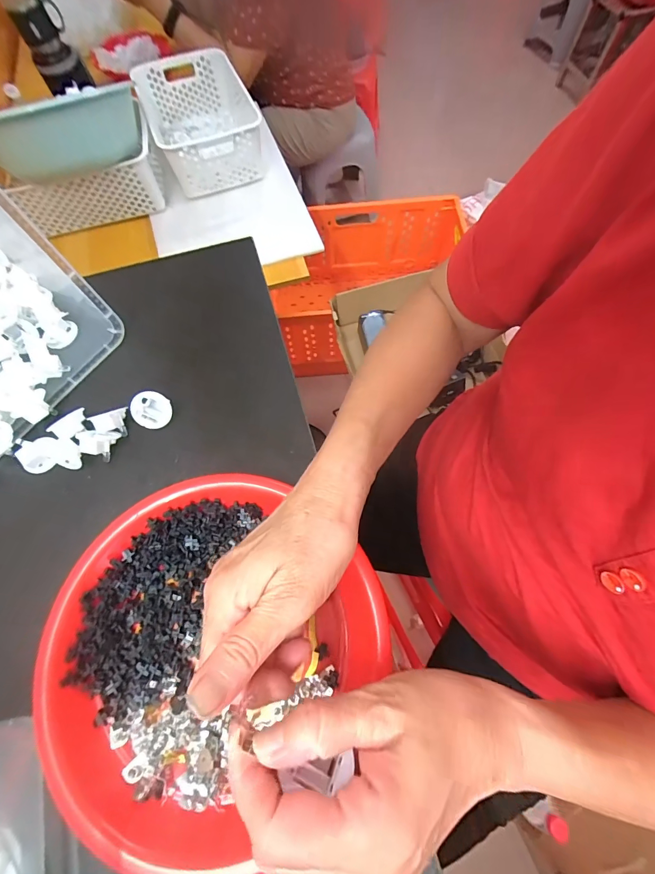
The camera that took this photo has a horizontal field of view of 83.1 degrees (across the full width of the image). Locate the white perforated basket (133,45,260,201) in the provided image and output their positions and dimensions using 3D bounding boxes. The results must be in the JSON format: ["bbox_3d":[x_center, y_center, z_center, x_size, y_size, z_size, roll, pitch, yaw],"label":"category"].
[{"bbox_3d":[-0.272,-0.691,0.811,0.216,0.100,0.304,-22,69,-7],"label":"white perforated basket"}]

